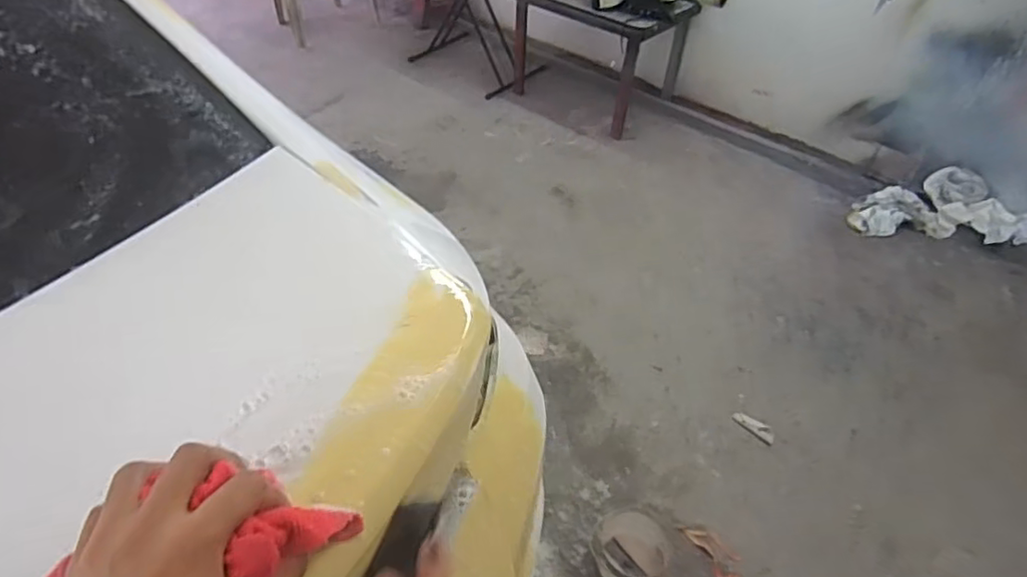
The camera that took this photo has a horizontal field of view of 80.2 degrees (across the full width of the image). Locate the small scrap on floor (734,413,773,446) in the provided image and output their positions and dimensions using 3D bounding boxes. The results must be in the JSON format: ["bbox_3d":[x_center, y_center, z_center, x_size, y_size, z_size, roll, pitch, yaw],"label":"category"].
[{"bbox_3d":[0.687,0.392,1.730,0.043,0.014,0.137,-20,33,-22],"label":"small scrap on floor"}]

